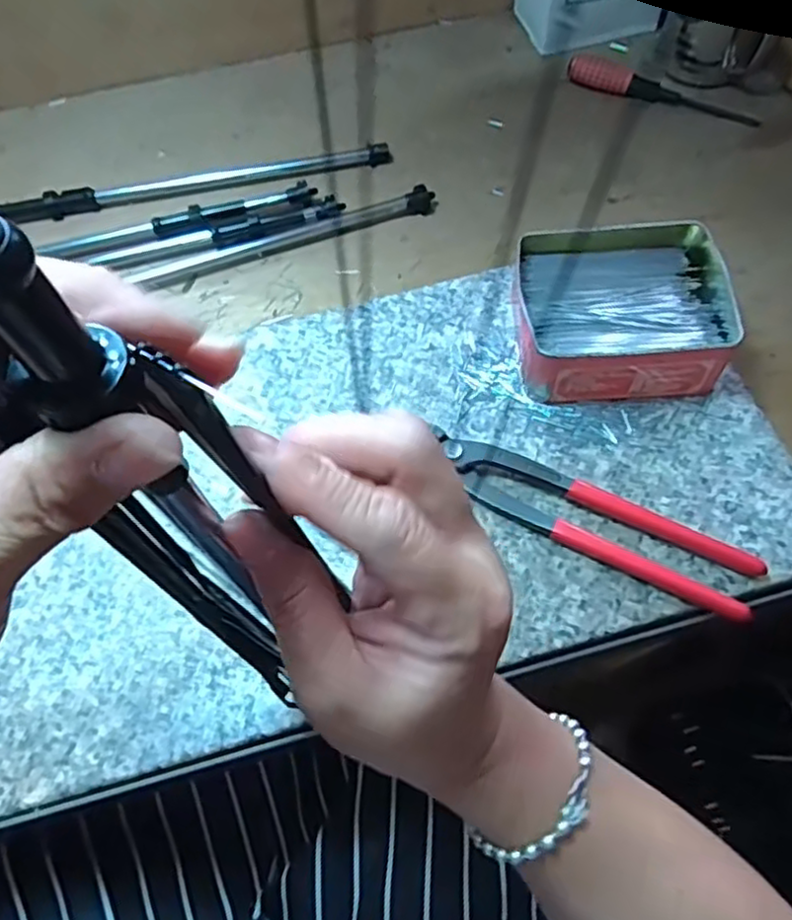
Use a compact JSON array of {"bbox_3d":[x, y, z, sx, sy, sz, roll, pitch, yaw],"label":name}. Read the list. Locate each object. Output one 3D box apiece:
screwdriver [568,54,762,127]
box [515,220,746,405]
[{"bbox_3d":[0.228,-0.315,0.588,0.163,0.022,0.020,22,65,13],"label":"screwdriver"},{"bbox_3d":[0.140,-0.093,0.425,0.127,0.043,0.103,-4,62,0],"label":"box"}]

